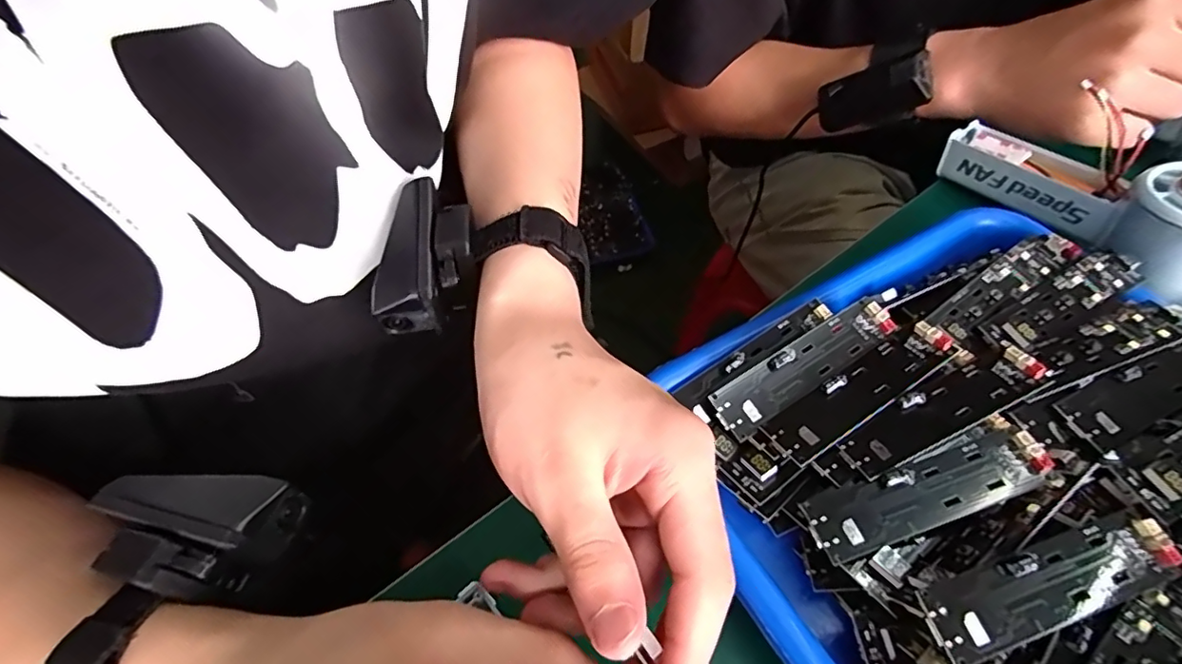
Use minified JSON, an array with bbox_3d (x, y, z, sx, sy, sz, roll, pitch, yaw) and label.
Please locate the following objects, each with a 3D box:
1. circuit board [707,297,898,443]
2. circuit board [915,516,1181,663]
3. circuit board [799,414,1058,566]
[{"bbox_3d":[0.095,0.015,0.251,0.090,0.013,0.023,-28,58,-16],"label":"circuit board"},{"bbox_3d":[0.151,0.084,0.187,0.088,0.012,0.022,-16,55,-9],"label":"circuit board"},{"bbox_3d":[0.127,0.059,0.213,0.089,0.014,0.027,-18,55,-10],"label":"circuit board"}]

